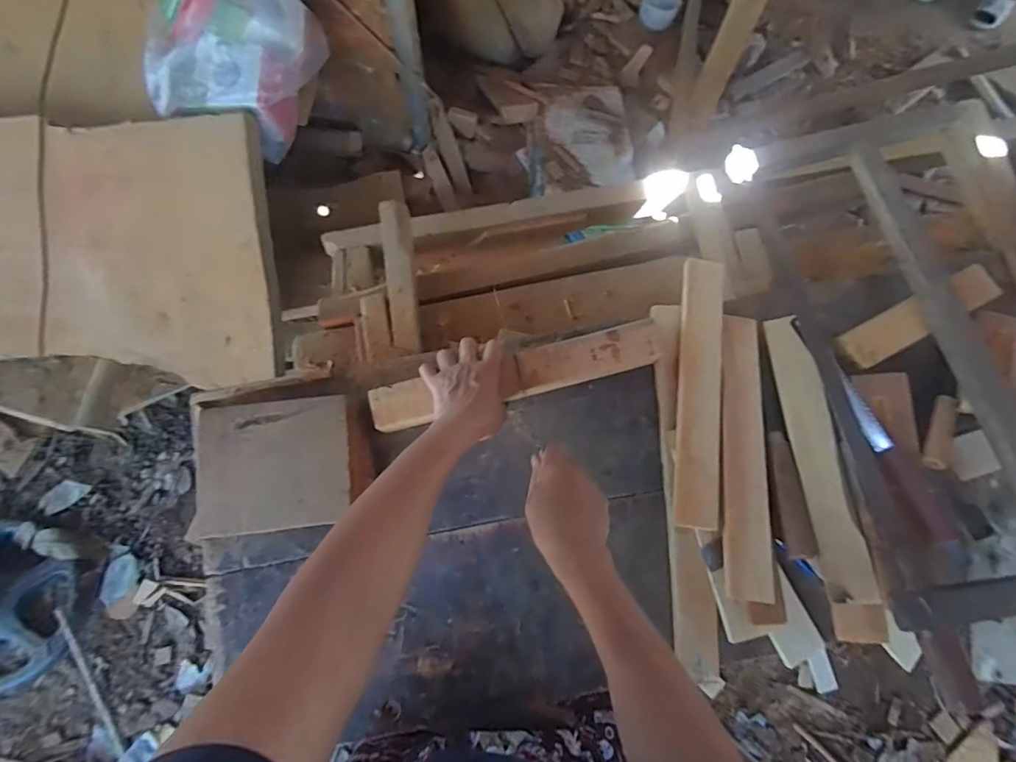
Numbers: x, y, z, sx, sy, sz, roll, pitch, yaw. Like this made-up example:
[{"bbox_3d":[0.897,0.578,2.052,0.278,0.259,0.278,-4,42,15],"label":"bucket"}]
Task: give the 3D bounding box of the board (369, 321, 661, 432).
[{"bbox_3d":[0.011,-0.005,0.604,0.337,0.021,0.052,-14,74,-2],"label":"board"}]

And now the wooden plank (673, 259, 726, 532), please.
[{"bbox_3d":[0.225,0.008,0.603,0.046,0.030,0.312,7,73,0],"label":"wooden plank"}]

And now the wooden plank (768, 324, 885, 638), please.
[{"bbox_3d":[0.346,0.093,0.569,0.052,0.028,0.351,-3,73,-3],"label":"wooden plank"}]

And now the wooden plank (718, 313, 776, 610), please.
[{"bbox_3d":[0.265,0.075,0.584,0.053,0.015,0.317,5,73,0],"label":"wooden plank"}]

